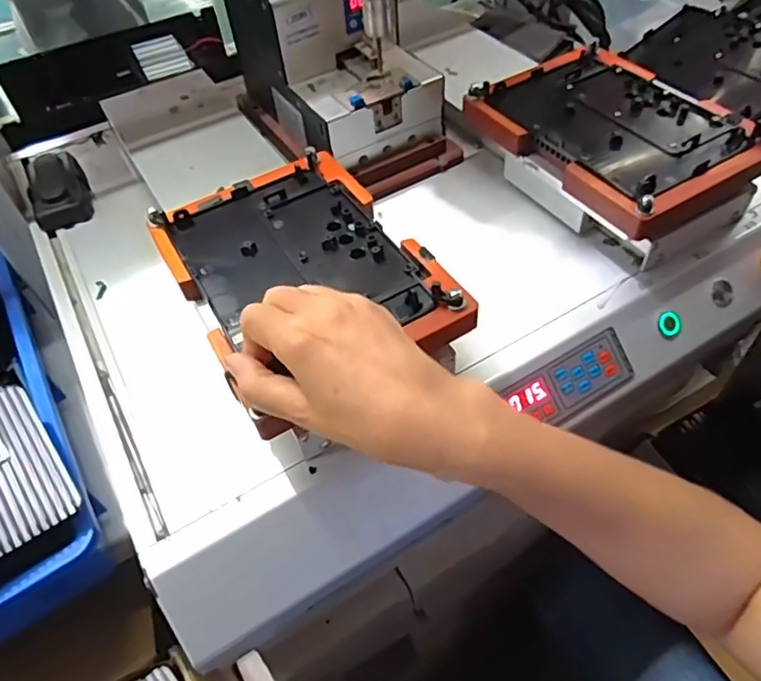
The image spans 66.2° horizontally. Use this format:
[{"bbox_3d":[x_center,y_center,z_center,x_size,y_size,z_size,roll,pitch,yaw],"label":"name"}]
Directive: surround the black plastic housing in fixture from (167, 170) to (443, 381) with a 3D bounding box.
[{"bbox_3d":[-0.062,-0.060,0.418,0.137,0.010,0.179,-24,53,-14],"label":"black plastic housing in fixture"}]

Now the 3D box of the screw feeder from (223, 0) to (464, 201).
[{"bbox_3d":[-0.046,-0.266,0.565,0.130,0.152,0.204,-32,55,-19],"label":"screw feeder"}]

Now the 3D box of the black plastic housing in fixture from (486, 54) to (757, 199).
[{"bbox_3d":[0.196,-0.191,0.503,0.130,0.017,0.188,-27,53,-16],"label":"black plastic housing in fixture"}]

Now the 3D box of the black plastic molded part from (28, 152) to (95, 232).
[{"bbox_3d":[-0.322,-0.151,0.584,0.052,0.030,0.096,-21,52,-12],"label":"black plastic molded part"}]

